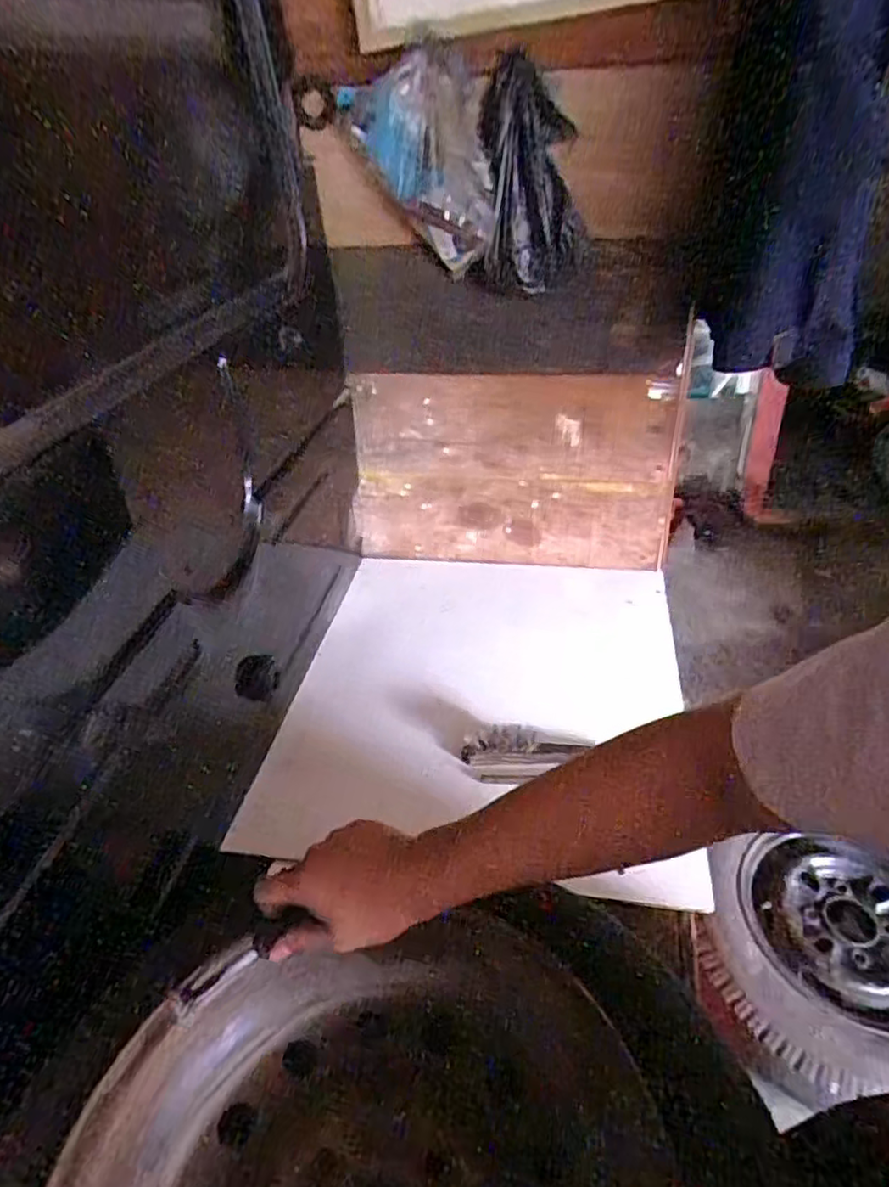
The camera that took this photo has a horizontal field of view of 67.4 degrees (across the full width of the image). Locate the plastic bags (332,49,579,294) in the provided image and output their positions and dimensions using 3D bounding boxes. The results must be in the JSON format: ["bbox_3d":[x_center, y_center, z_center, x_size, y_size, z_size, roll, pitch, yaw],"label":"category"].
[{"bbox_3d":[0.024,-0.548,0.902,0.304,0.265,0.179,21,43,33],"label":"plastic bags"}]

